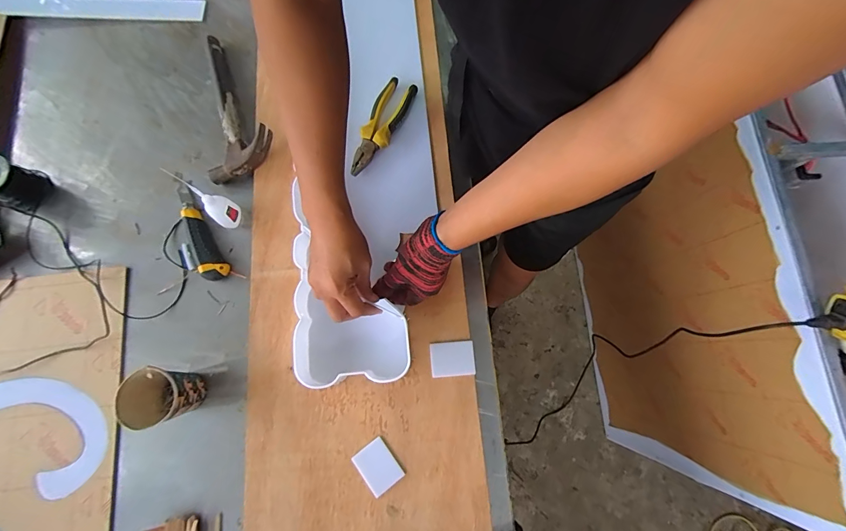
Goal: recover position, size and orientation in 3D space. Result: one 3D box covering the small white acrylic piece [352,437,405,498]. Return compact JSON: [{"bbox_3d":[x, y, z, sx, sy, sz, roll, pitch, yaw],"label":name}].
[{"bbox_3d":[-0.063,0.283,0.524,0.050,0.006,0.064,-37,78,-8],"label":"small white acrylic piece"}]

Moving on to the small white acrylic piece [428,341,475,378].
[{"bbox_3d":[0.044,0.139,0.556,0.064,0.004,0.049,-5,75,0],"label":"small white acrylic piece"}]

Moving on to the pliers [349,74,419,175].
[{"bbox_3d":[-0.073,-0.235,0.630,0.051,0.022,0.187,26,77,8],"label":"pliers"}]

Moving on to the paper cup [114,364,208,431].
[{"bbox_3d":[-0.363,0.181,0.515,0.084,0.084,0.068,-19,76,-4],"label":"paper cup"}]

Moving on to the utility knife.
[{"bbox_3d":[-0.375,-0.057,0.615,0.041,0.023,0.185,-31,77,-7],"label":"utility knife"}]

